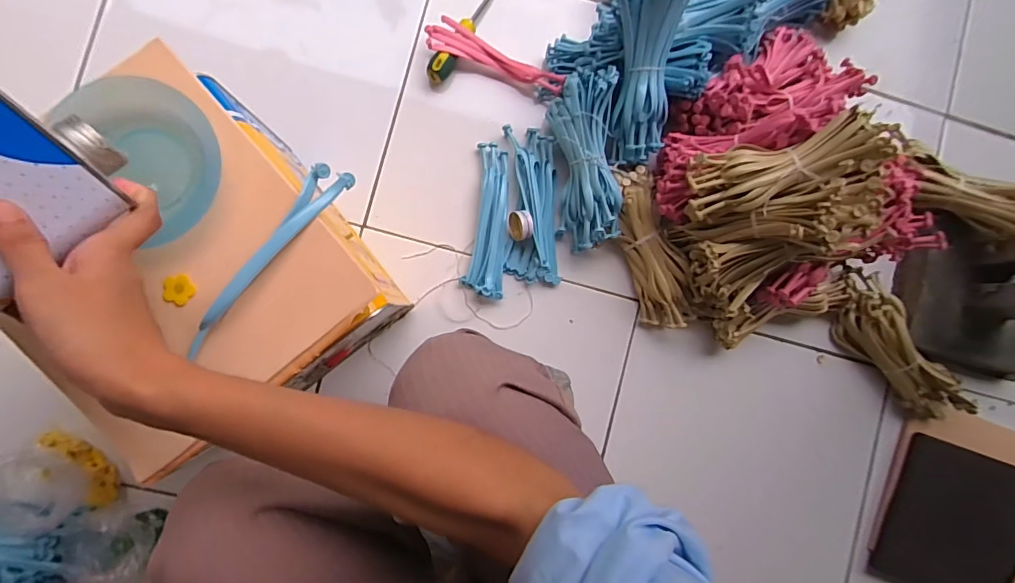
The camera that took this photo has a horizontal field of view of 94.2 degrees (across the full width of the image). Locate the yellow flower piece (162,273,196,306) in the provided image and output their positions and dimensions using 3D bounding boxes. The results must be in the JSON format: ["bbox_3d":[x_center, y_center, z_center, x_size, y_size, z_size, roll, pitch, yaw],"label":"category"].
[{"bbox_3d":[-0.269,-0.003,0.385,0.020,0.008,0.024,26,86,-4],"label":"yellow flower piece"}]

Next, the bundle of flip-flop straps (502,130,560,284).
[{"bbox_3d":[0.033,-0.119,0.648,0.072,0.028,0.212,-2,88,-5],"label":"bundle of flip-flop straps"}]

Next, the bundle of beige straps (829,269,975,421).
[{"bbox_3d":[0.550,0.078,0.673,0.080,0.054,0.240,-42,92,-5],"label":"bundle of beige straps"}]

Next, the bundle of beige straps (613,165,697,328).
[{"bbox_3d":[0.198,-0.063,0.656,0.068,0.058,0.227,-17,89,-6],"label":"bundle of beige straps"}]

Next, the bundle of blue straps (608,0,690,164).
[{"bbox_3d":[0.170,-0.273,0.593,0.080,0.051,0.218,-1,119,-5],"label":"bundle of blue straps"}]

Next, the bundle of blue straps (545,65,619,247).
[{"bbox_3d":[0.104,-0.173,0.627,0.073,0.094,0.220,-6,88,-5],"label":"bundle of blue straps"}]

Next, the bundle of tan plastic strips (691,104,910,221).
[{"bbox_3d":[0.313,-0.143,0.540,0.207,0.038,0.078,-14,89,17],"label":"bundle of tan plastic strips"}]

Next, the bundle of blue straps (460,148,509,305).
[{"bbox_3d":[-0.026,-0.097,0.650,0.052,0.026,0.208,4,87,-5],"label":"bundle of blue straps"}]

